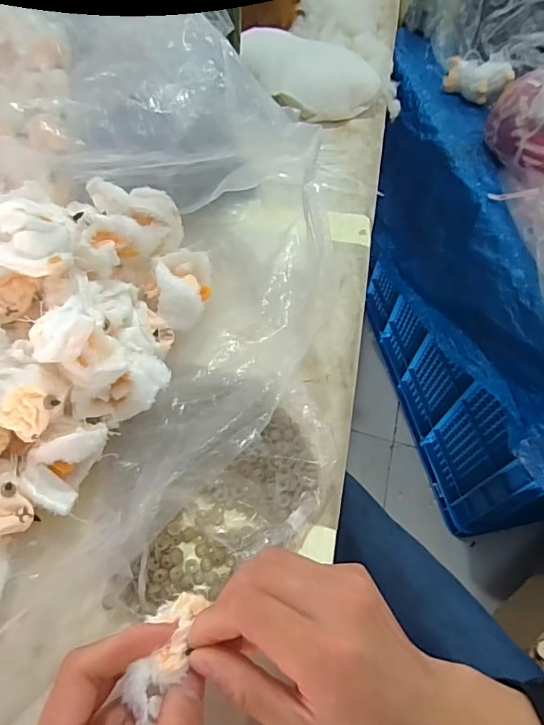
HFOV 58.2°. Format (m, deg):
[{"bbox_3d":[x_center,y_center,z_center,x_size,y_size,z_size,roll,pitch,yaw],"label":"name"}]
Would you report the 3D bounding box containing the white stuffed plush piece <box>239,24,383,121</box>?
[{"bbox_3d":[0.040,-0.345,0.591,0.172,0.051,0.103,22,60,9],"label":"white stuffed plush piece"}]

